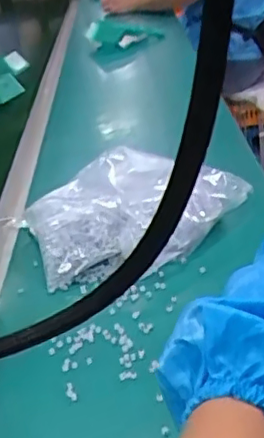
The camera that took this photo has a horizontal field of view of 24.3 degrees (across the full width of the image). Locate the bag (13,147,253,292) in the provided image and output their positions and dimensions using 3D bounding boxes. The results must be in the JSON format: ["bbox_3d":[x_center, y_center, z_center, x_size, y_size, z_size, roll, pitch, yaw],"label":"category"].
[{"bbox_3d":[0.008,-0.013,0.653,0.239,0.061,0.158,-18,29,-15],"label":"bag"}]

